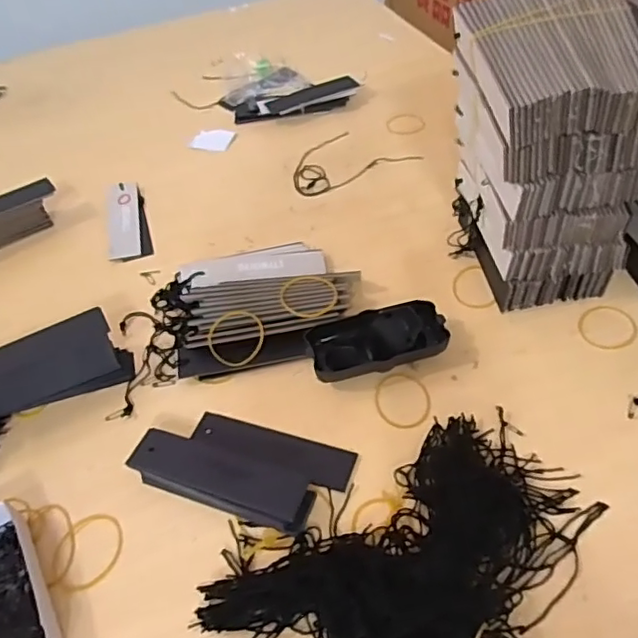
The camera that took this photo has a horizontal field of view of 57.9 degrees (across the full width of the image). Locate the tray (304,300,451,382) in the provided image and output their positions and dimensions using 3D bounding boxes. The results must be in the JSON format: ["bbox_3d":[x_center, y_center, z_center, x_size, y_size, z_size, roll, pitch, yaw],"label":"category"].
[{"bbox_3d":[0.048,0.020,0.469,0.110,0.028,0.055,-11,49,-4],"label":"tray"}]

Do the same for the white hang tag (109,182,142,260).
[{"bbox_3d":[-0.213,-0.111,0.634,0.032,0.006,0.132,-5,48,-14],"label":"white hang tag"}]

